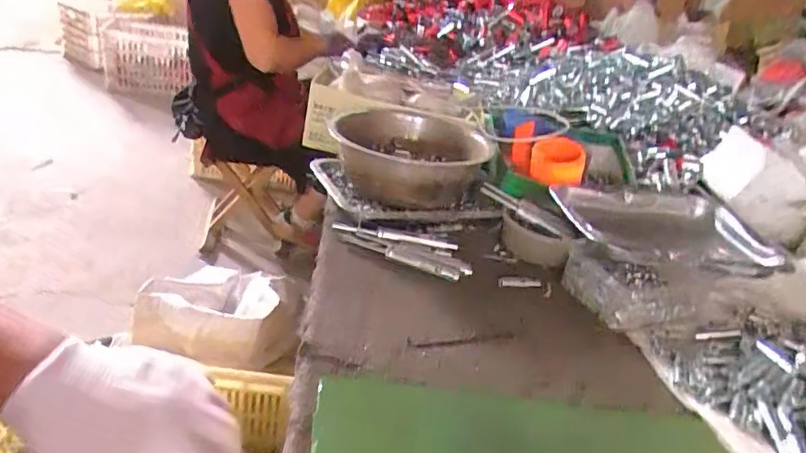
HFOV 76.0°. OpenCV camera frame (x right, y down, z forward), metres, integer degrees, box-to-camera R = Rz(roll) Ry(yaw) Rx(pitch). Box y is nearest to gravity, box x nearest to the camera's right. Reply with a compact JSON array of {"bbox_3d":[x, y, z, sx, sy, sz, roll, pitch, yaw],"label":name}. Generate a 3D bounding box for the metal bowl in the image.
[{"bbox_3d":[0.007,-0.090,0.742,0.224,0.098,0.239,9,28,-5],"label":"metal bowl"}]

